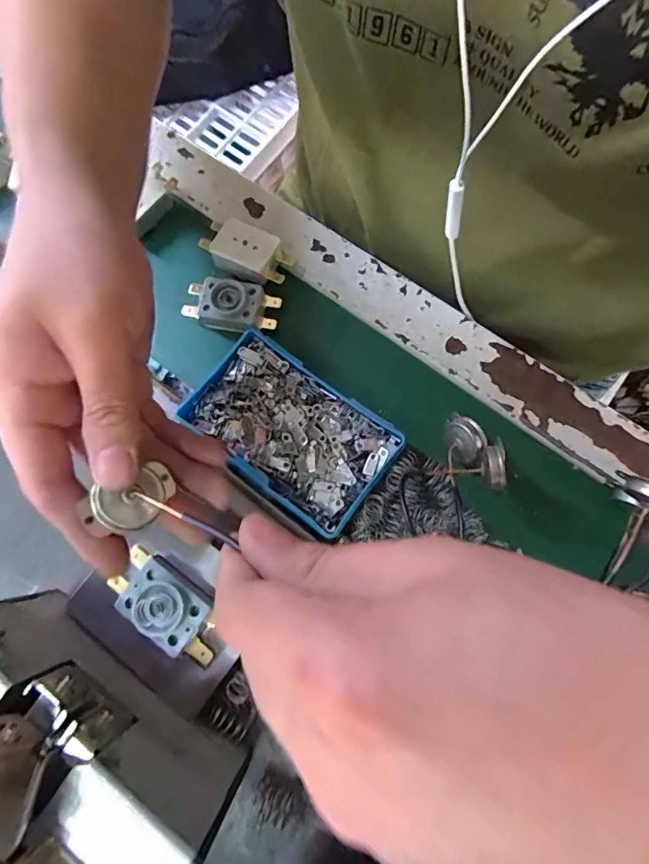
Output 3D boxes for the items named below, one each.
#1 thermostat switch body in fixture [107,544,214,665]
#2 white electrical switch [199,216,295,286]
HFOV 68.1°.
[{"bbox_3d":[-0.071,0.079,0.219,0.056,0.012,0.029,36,82,11],"label":"thermostat switch body in fixture"},{"bbox_3d":[-0.052,-0.114,0.307,0.057,0.018,0.033,25,80,9],"label":"white electrical switch"}]

